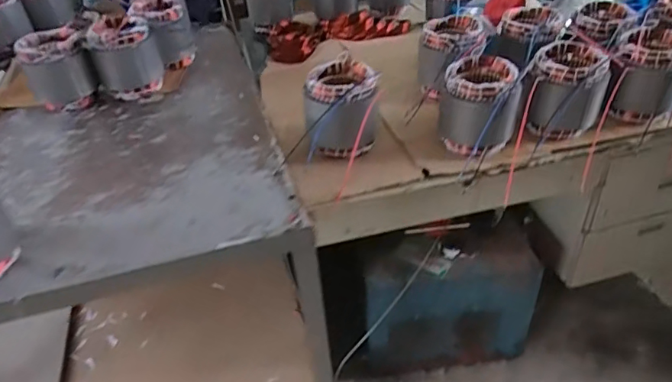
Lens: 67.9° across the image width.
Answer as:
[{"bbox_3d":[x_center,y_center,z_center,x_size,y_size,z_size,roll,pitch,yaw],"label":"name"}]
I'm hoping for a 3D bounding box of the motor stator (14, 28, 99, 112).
[{"bbox_3d":[-0.699,-0.300,1.256,0.153,0.165,0.145,-24,41,-22],"label":"motor stator"}]

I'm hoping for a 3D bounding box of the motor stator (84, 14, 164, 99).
[{"bbox_3d":[-0.547,-0.354,1.303,0.158,0.175,0.178,-18,40,-16],"label":"motor stator"}]

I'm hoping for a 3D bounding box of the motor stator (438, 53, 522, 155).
[{"bbox_3d":[0.295,-0.172,1.034,0.153,0.155,0.152,7,39,15],"label":"motor stator"}]

